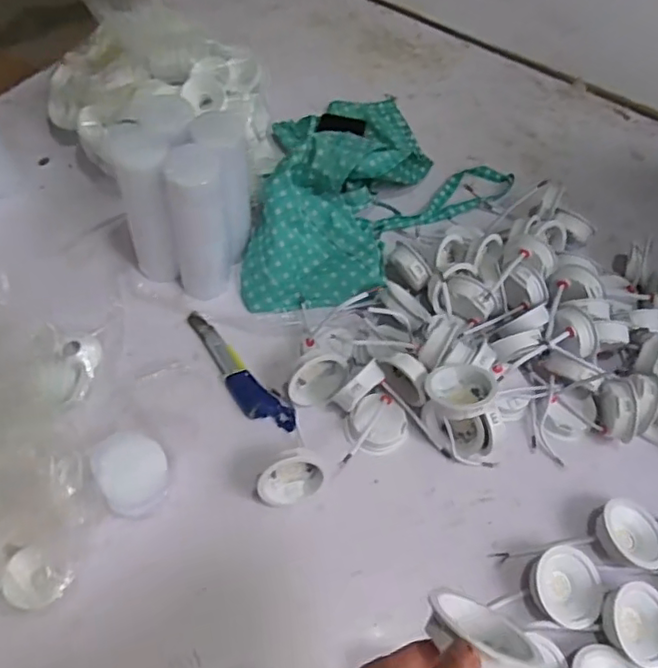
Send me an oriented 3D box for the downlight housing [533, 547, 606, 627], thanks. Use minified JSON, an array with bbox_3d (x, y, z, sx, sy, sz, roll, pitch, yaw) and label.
[{"bbox_3d":[0.235,0.249,0.592,0.070,0.027,0.073,21,58,12],"label":"downlight housing"}]

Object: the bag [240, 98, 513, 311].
[{"bbox_3d":[0.020,-0.227,0.831,0.299,0.124,0.438,37,63,21],"label":"bag"}]

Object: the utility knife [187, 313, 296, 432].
[{"bbox_3d":[-0.114,0.045,0.707,0.041,0.011,0.193,-37,65,-23],"label":"utility knife"}]

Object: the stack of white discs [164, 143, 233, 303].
[{"bbox_3d":[-0.149,-0.126,0.706,0.063,0.202,0.060,18,58,10],"label":"stack of white discs"}]

